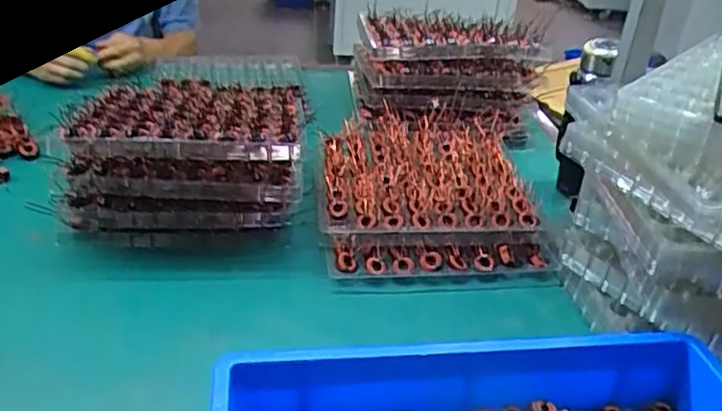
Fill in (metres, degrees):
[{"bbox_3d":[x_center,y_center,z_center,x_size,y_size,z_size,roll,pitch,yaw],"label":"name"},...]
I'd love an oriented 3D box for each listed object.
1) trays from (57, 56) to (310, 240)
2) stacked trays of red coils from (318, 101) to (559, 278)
[{"bbox_3d":[-0.218,-0.068,0.842,0.274,0.129,0.197,2,31,-5],"label":"trays"},{"bbox_3d":[0.084,-0.032,0.918,0.285,0.063,0.345,0,31,-7],"label":"stacked trays of red coils"}]

